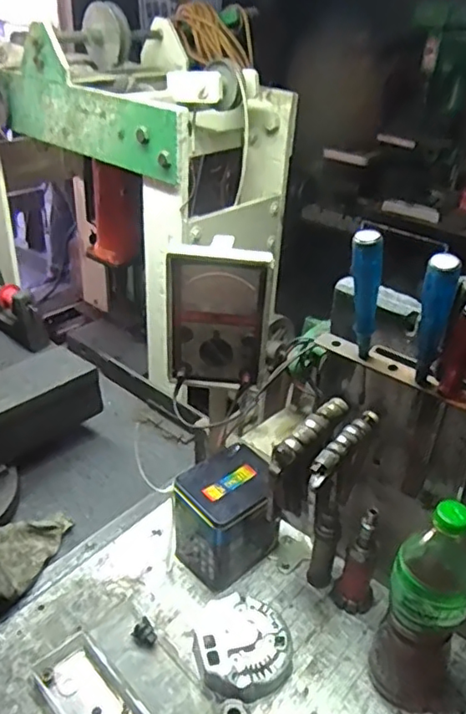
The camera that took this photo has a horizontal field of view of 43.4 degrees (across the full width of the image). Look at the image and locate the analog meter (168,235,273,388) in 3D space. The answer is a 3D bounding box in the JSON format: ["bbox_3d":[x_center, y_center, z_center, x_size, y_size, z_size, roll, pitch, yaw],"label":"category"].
[{"bbox_3d":[-0.020,-0.050,0.703,0.122,0.169,0.049,5,33,1],"label":"analog meter"}]

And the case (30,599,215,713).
[{"bbox_3d":[-0.123,0.360,0.647,0.132,0.028,0.167,-25,43,-37],"label":"case"}]

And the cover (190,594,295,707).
[{"bbox_3d":[0.011,0.336,0.682,0.107,0.038,0.113,-3,33,-12],"label":"cover"}]

